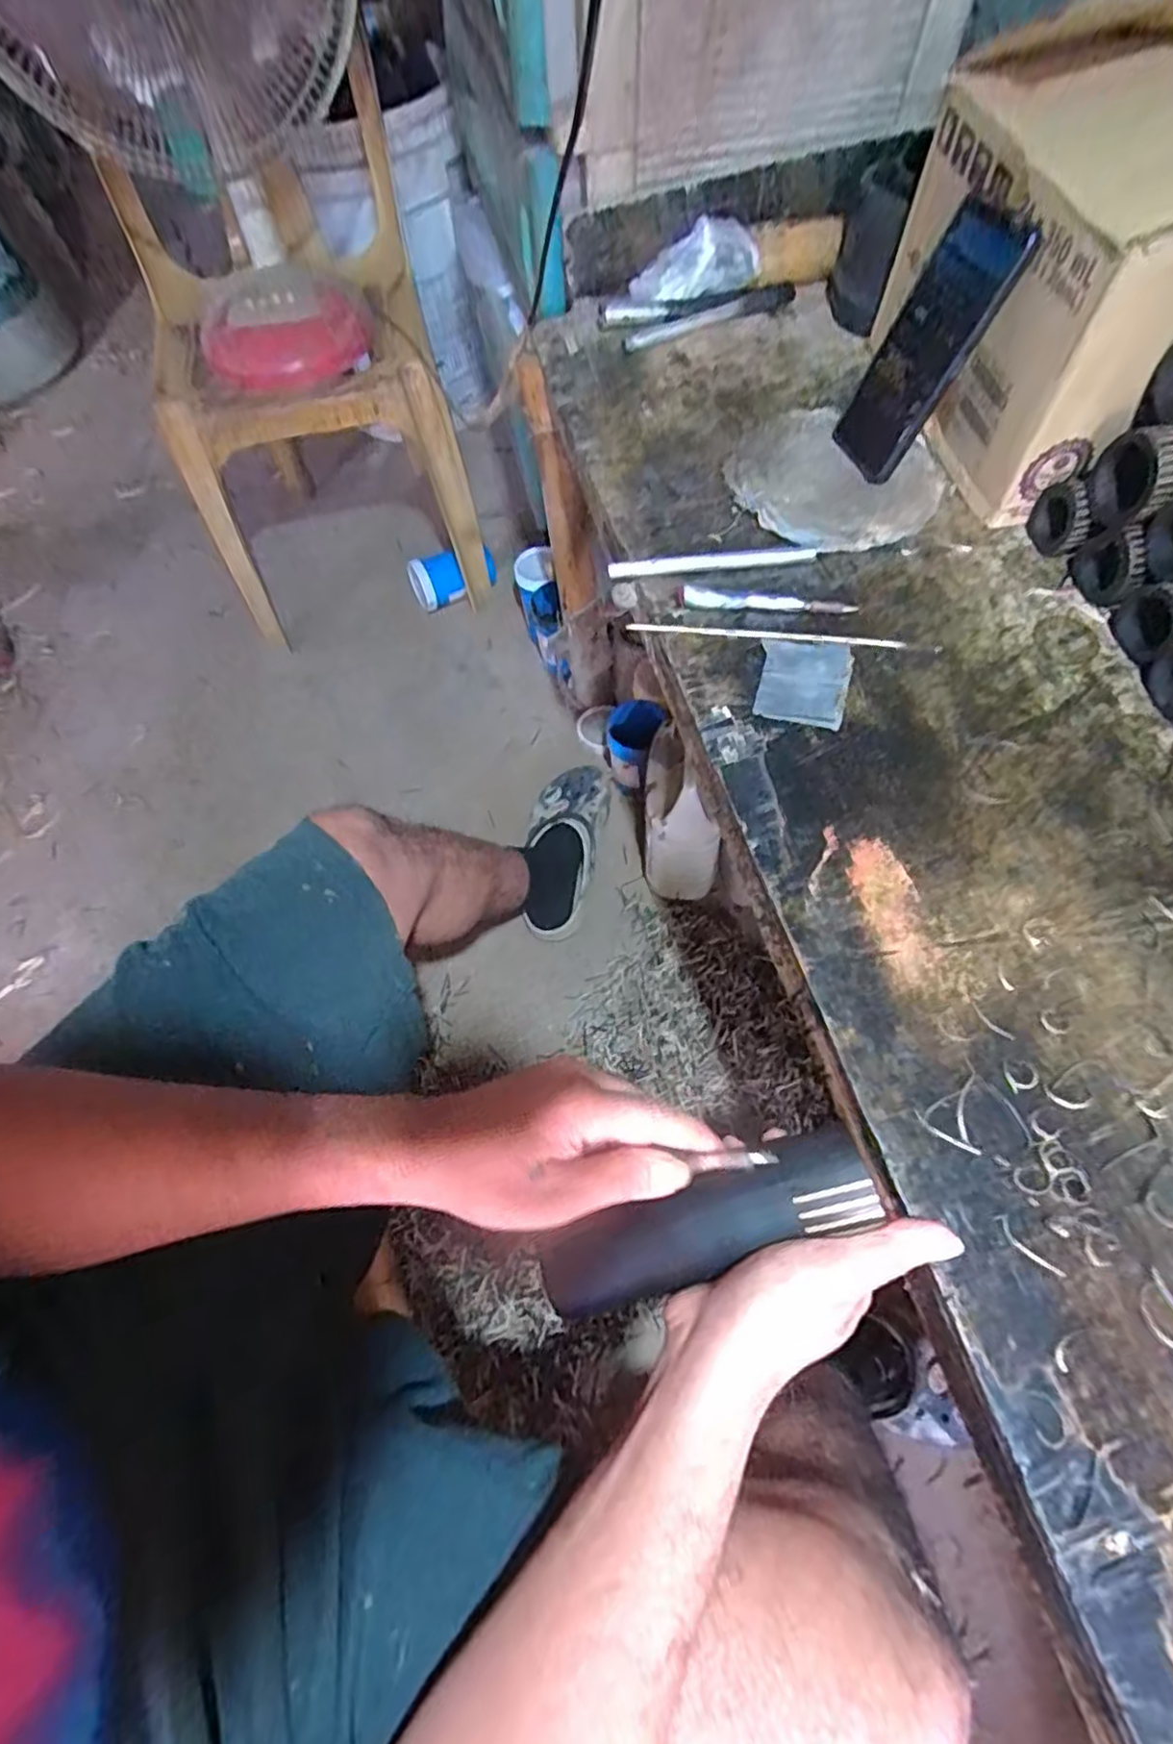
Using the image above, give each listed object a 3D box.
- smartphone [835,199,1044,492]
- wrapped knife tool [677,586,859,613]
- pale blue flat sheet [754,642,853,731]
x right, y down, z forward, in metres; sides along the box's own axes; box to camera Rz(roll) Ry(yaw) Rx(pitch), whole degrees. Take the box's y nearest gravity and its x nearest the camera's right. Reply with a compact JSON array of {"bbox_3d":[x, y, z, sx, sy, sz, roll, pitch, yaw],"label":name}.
[{"bbox_3d":[0.249,-0.389,0.513,0.017,0.159,0.075,-15,62,-32],"label":"smartphone"},{"bbox_3d":[0.136,-0.205,0.520,0.132,0.010,0.022,9,65,7],"label":"wrapped knife tool"},{"bbox_3d":[0.154,-0.136,0.487,0.059,0.012,0.068,14,66,9],"label":"pale blue flat sheet"}]

